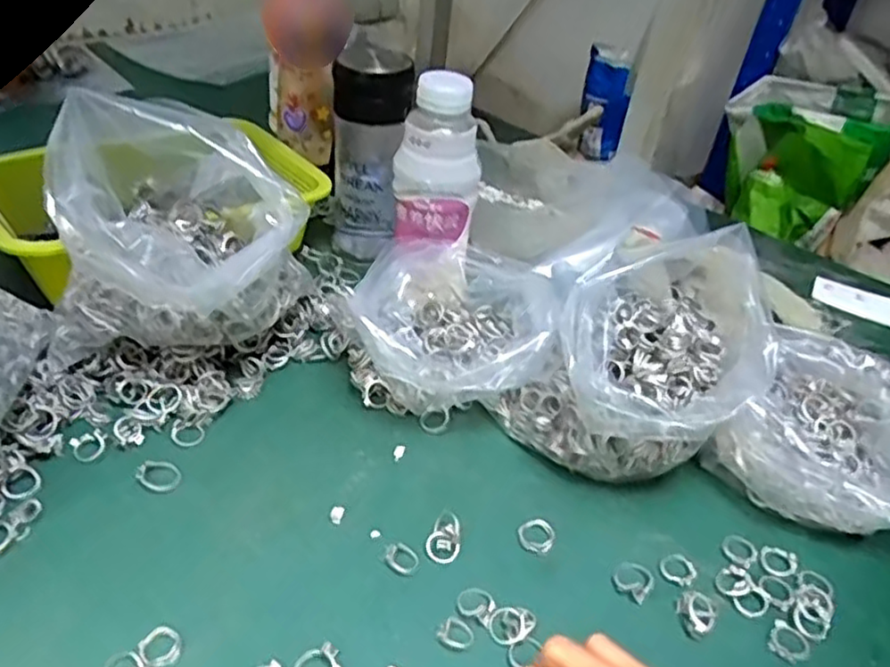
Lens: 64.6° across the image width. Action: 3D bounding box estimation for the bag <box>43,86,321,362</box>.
[{"bbox_3d":[-0.170,-0.068,0.466,0.127,0.142,0.139,18,38,11],"label":"bag"}]

